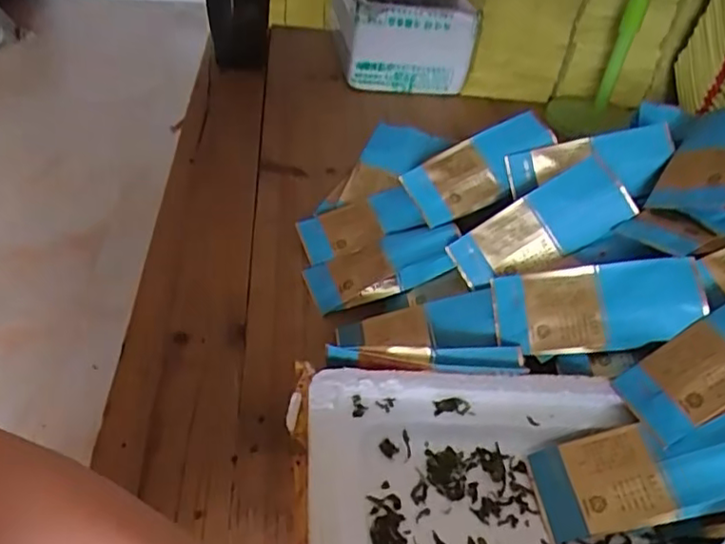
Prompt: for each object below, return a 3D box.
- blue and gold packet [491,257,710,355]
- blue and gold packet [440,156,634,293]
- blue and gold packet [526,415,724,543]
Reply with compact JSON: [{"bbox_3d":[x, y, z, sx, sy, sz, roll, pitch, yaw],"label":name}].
[{"bbox_3d":[0.155,0.024,0.422,0.129,0.019,0.056,-8,69,14],"label":"blue and gold packet"},{"bbox_3d":[0.131,-0.031,0.469,0.128,0.009,0.052,-32,79,7],"label":"blue and gold packet"},{"bbox_3d":[0.162,0.113,0.354,0.127,0.021,0.055,-16,37,16],"label":"blue and gold packet"}]

